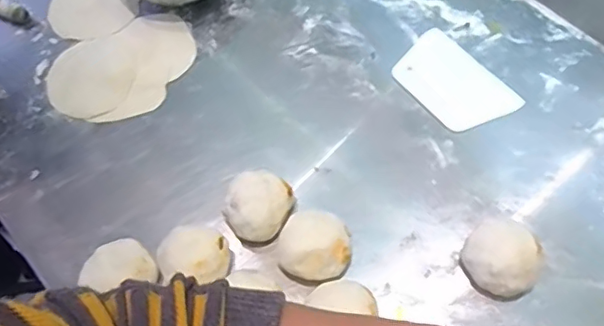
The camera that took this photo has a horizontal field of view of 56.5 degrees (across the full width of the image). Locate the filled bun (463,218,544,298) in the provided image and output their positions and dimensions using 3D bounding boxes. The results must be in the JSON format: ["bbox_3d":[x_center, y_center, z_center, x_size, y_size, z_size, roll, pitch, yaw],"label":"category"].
[{"bbox_3d":[0.189,0.093,0.539,0.064,0.042,0.069,-1,61,2],"label":"filled bun"}]

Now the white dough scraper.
[{"bbox_3d":[0.178,-0.098,0.670,0.095,0.004,0.143,-32,64,-14],"label":"white dough scraper"}]

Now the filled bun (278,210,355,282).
[{"bbox_3d":[0.010,0.083,0.557,0.072,0.044,0.067,12,62,9],"label":"filled bun"}]

